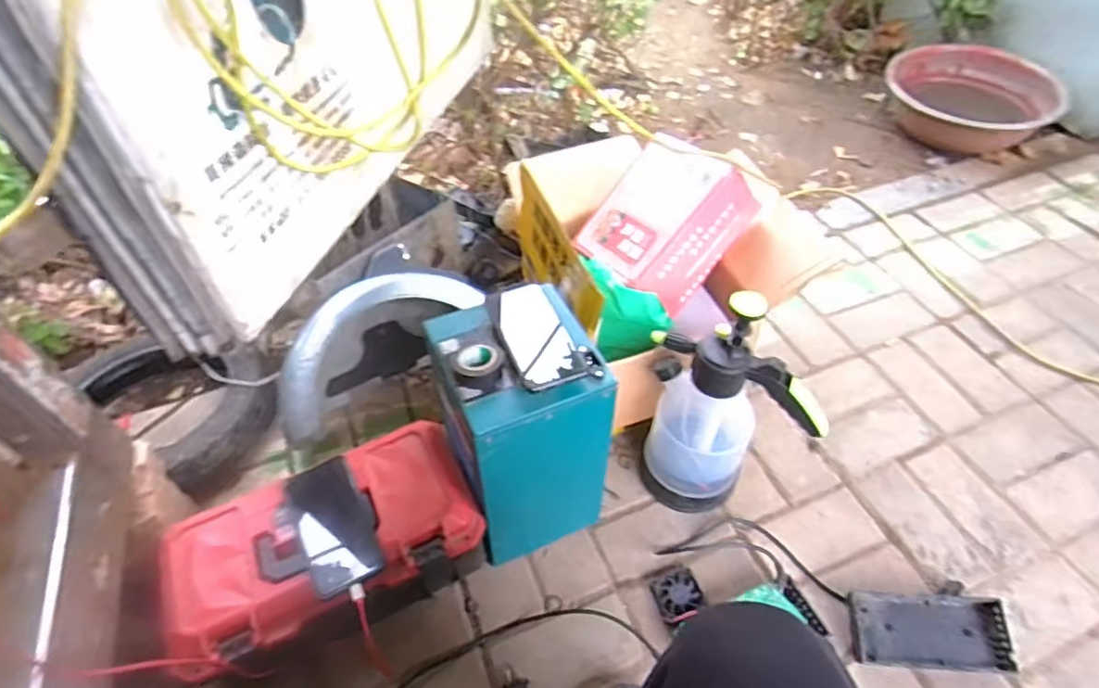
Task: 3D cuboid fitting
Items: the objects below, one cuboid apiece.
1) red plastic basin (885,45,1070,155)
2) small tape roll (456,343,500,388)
[{"bbox_3d":[1.061,-0.632,1.507,0.368,0.140,0.368,-3,49,3],"label":"red plastic basin"},{"bbox_3d":[-0.076,0.022,0.648,0.046,0.026,0.041,-7,49,-3],"label":"small tape roll"}]

